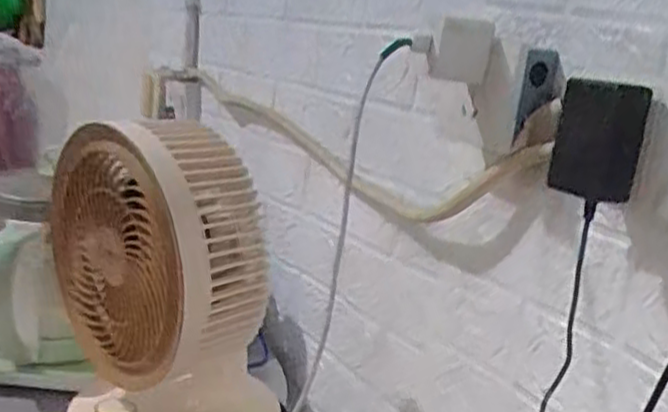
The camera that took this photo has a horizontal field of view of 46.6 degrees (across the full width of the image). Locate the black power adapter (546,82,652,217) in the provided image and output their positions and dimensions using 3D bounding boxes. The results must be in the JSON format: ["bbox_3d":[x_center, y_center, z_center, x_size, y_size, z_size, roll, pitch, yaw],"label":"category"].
[{"bbox_3d":[0.160,-0.037,0.471,0.050,0.071,0.025,11,15,21],"label":"black power adapter"}]

